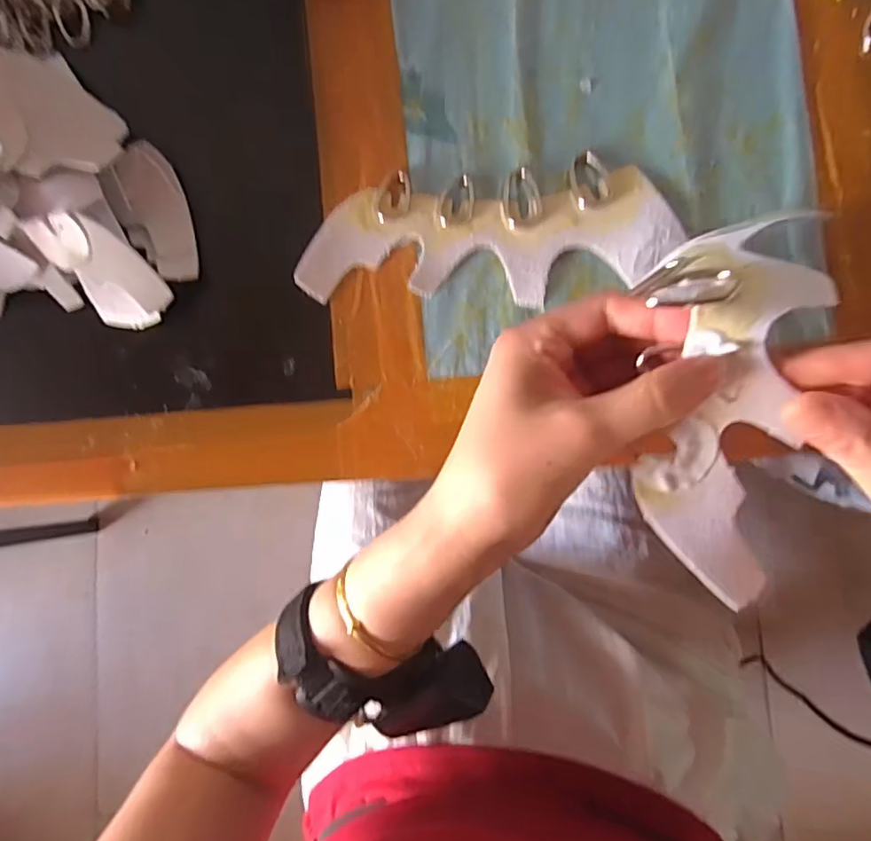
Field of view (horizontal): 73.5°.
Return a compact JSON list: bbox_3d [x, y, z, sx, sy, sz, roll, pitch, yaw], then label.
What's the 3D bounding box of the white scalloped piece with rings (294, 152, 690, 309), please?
[{"bbox_3d":[0.025,-0.099,0.311,0.190,0.007,0.071,-2,86,8],"label":"white scalloped piece with rings"}]

